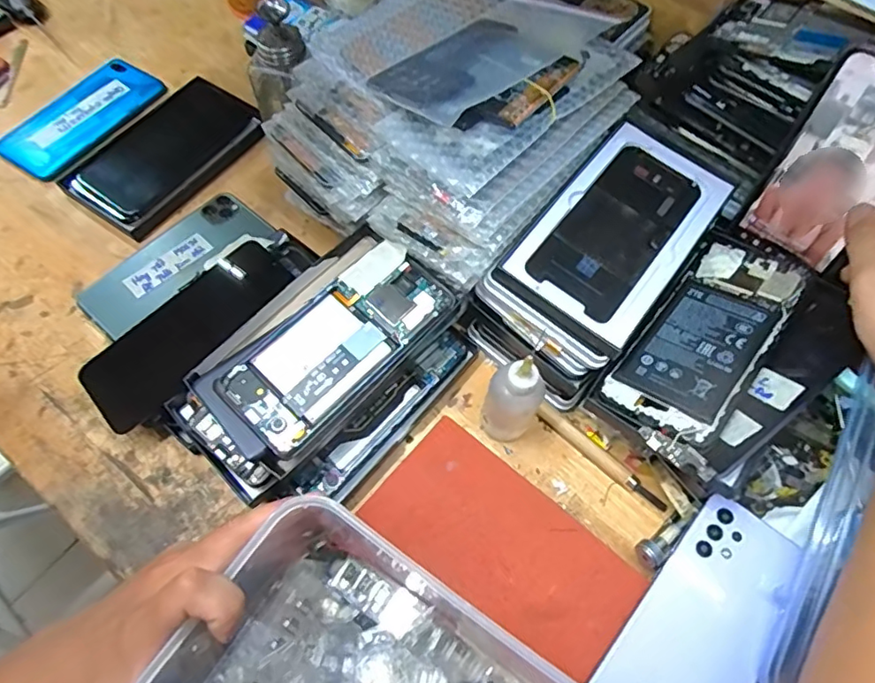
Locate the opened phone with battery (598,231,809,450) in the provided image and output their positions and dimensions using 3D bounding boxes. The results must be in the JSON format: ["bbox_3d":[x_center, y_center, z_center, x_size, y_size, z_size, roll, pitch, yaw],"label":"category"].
[{"bbox_3d":[0.185,-0.008,0.381,0.073,0.007,0.170,31,68,32],"label":"opened phone with battery"}]

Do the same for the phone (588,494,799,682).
[{"bbox_3d":[0.163,0.171,0.340,0.072,0.009,0.143,35,76,21],"label":"phone"}]

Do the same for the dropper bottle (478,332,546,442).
[{"bbox_3d":[0.050,0.035,0.366,0.033,0.107,0.027,35,68,16],"label":"dropper bottle"}]

